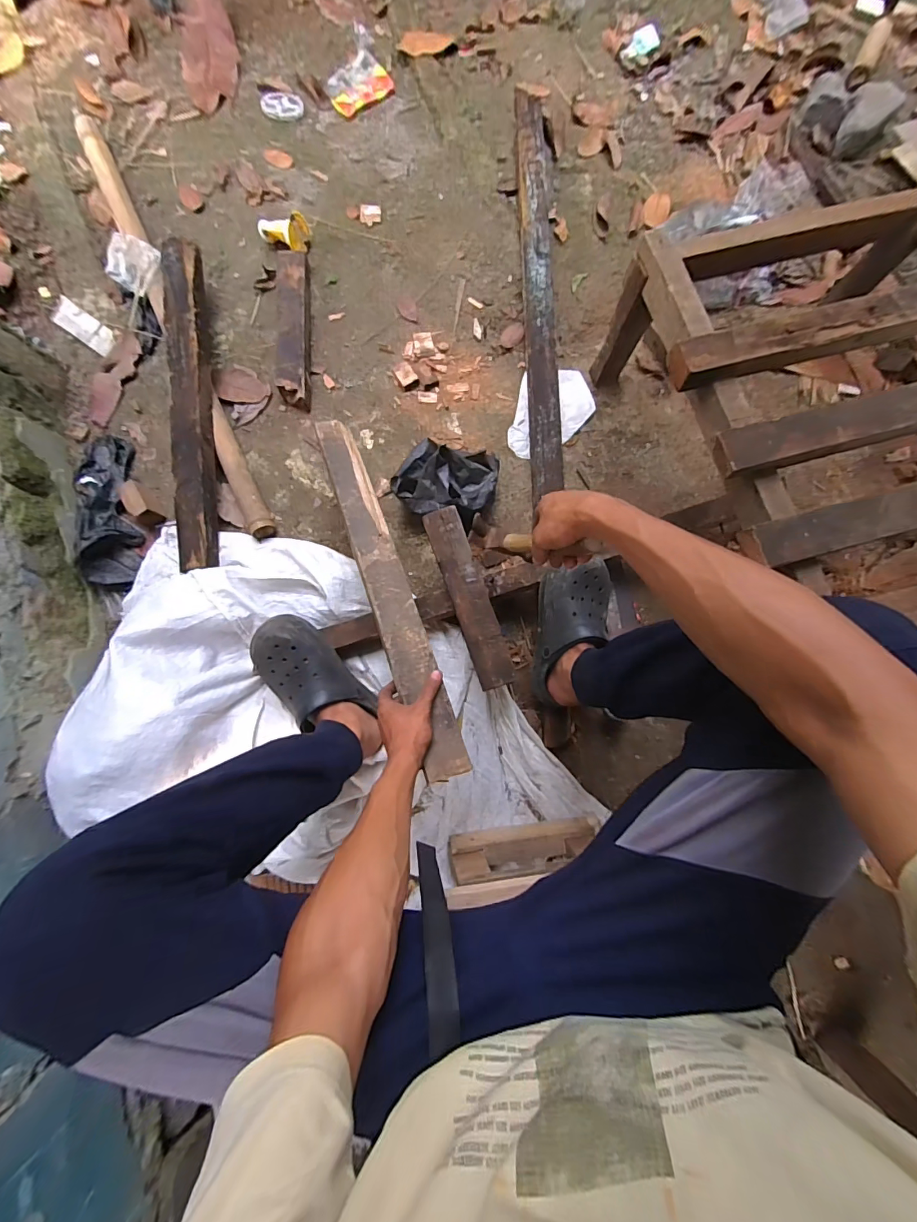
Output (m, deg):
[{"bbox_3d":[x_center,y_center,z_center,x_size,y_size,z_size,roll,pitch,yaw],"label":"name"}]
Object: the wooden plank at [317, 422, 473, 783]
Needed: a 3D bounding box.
[{"bbox_3d":[-0.114,-0.048,0.696,0.068,0.025,0.609,-20,72,-5],"label":"wooden plank"}]

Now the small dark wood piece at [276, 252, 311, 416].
[{"bbox_3d":[-0.351,-0.596,0.943,0.071,0.042,0.349,-3,81,-3],"label":"small dark wood piece"}]

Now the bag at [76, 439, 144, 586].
[{"bbox_3d":[-0.686,-0.206,0.861,0.109,0.053,0.320,-14,81,-4],"label":"bag"}]

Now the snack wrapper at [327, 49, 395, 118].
[{"bbox_3d":[-0.244,-1.269,1.080,0.148,0.010,0.137,-31,83,-7],"label":"snack wrapper"}]

